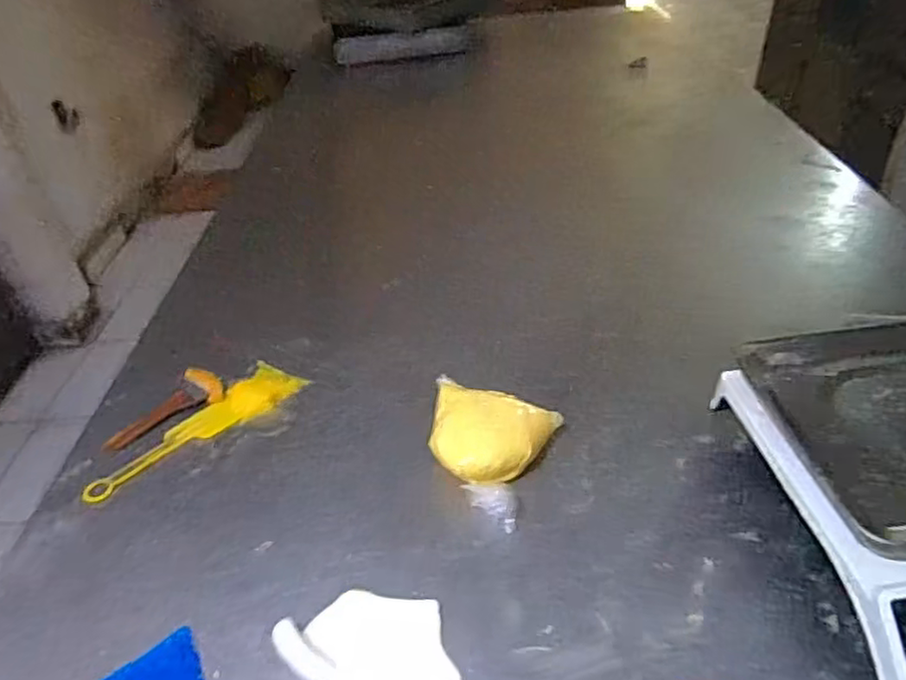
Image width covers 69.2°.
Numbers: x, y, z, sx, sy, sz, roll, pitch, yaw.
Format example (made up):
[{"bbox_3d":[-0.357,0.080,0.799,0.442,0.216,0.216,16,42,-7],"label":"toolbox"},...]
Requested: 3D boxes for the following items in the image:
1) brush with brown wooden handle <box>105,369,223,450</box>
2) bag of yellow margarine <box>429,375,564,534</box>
[{"bbox_3d":[-0.350,0.080,0.790,0.139,0.014,0.071,-27,43,-26],"label":"brush with brown wooden handle"},{"bbox_3d":[0.024,0.104,0.681,0.140,0.050,0.137,15,42,24],"label":"bag of yellow margarine"}]

